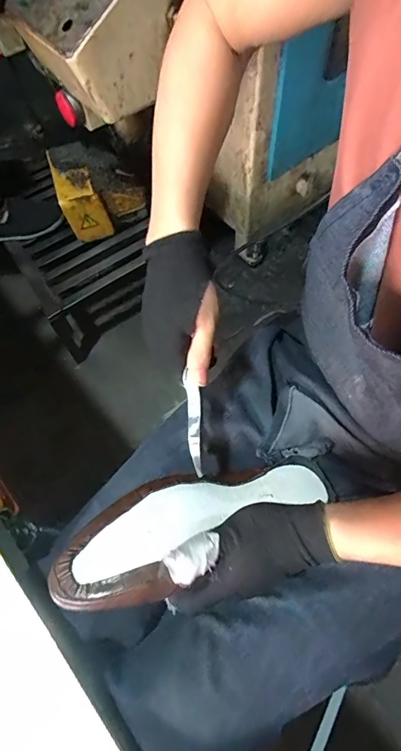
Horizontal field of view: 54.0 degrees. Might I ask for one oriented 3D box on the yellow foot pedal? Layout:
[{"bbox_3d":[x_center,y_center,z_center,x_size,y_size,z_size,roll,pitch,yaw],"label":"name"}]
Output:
[{"bbox_3d":[-0.298,-0.532,1.134,0.220,0.173,0.219,-24,66,-9],"label":"yellow foot pedal"}]

